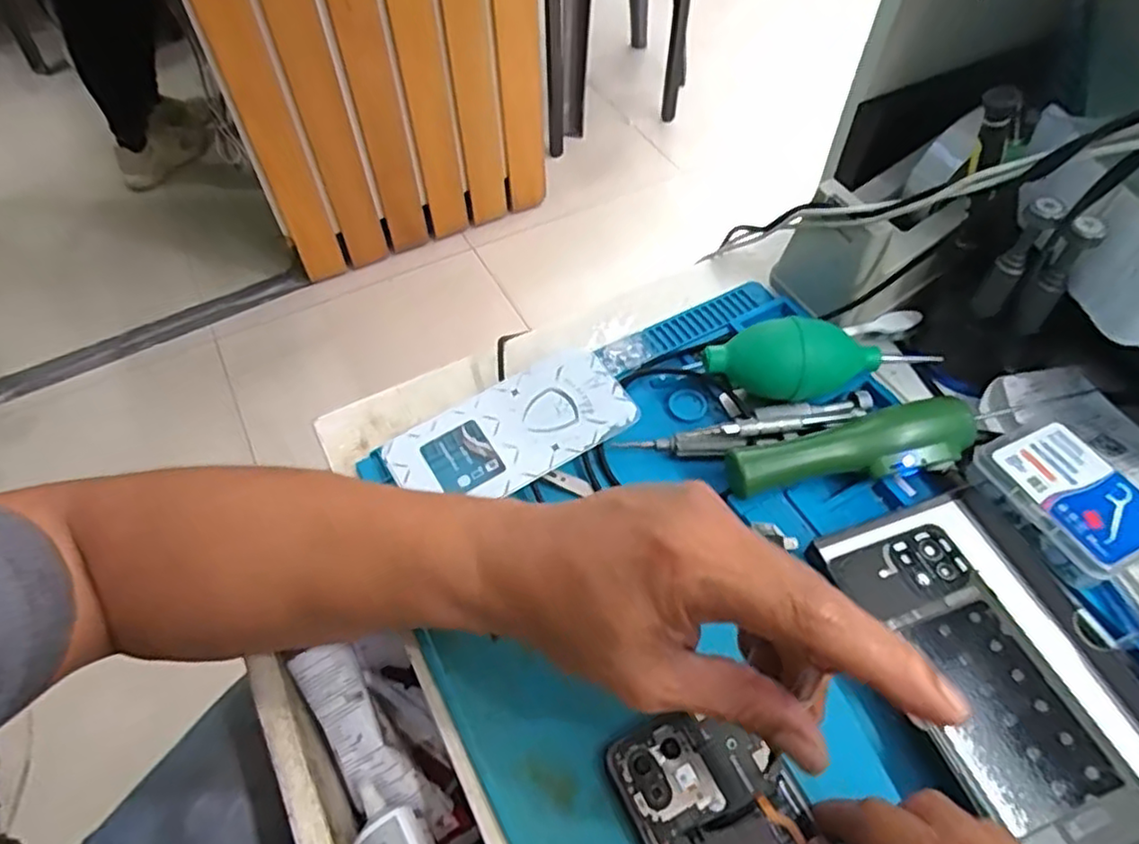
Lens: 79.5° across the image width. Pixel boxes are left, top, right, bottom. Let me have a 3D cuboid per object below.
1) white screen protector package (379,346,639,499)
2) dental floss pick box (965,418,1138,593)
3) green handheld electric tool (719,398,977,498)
[{"bbox_3d":[-0.034,0.008,0.423,0.145,0.018,0.071,-26,58,-16],"label":"white screen protector package"},{"bbox_3d":[0.265,0.042,0.368,0.051,0.034,0.085,-21,57,-13],"label":"dental floss pick box"},{"bbox_3d":[0.162,0.019,0.395,0.137,0.033,0.036,-9,55,-5],"label":"green handheld electric tool"}]

